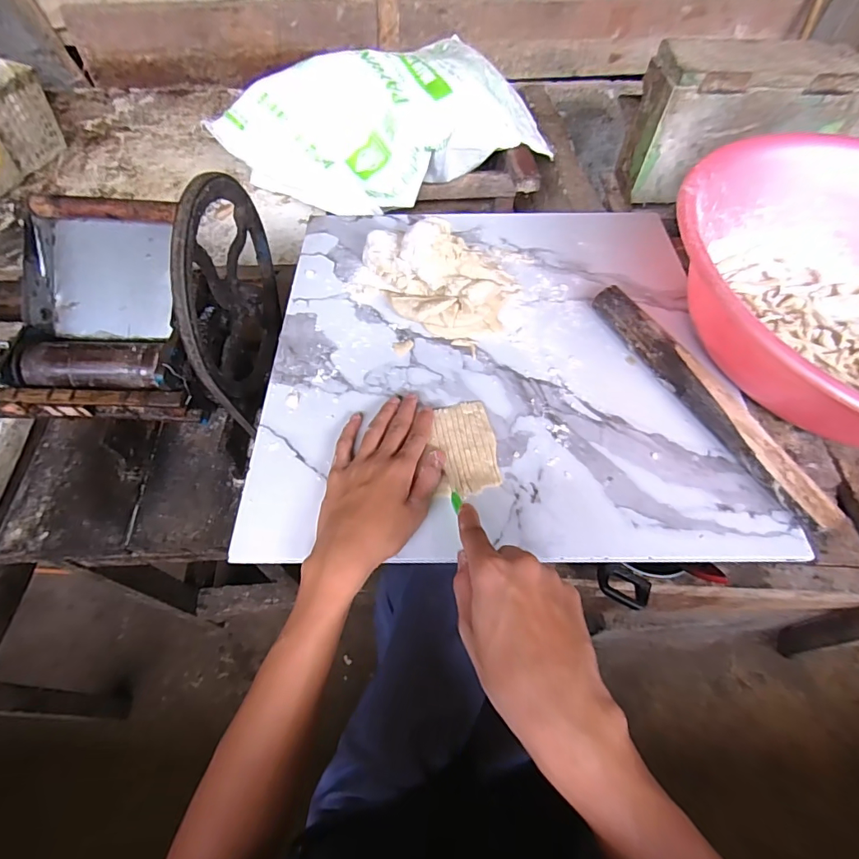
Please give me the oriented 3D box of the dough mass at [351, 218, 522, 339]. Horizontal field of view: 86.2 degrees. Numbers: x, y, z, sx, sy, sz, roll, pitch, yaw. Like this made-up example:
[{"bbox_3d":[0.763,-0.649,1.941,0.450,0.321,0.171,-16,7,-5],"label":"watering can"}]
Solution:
[{"bbox_3d":[0.001,-0.176,0.529,0.186,0.072,0.111,15,59,5],"label":"dough mass"}]

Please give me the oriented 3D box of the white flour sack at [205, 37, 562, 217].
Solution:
[{"bbox_3d":[-0.086,-0.672,1.010,0.656,0.189,0.358,-29,65,-20],"label":"white flour sack"}]

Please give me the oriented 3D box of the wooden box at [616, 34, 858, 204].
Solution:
[{"bbox_3d":[0.578,-0.589,0.886,0.340,0.227,0.145,-3,59,-6],"label":"wooden box"}]

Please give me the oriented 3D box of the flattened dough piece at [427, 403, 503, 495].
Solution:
[{"bbox_3d":[0.034,0.016,0.440,0.059,0.009,0.098,-5,59,-7],"label":"flattened dough piece"}]

